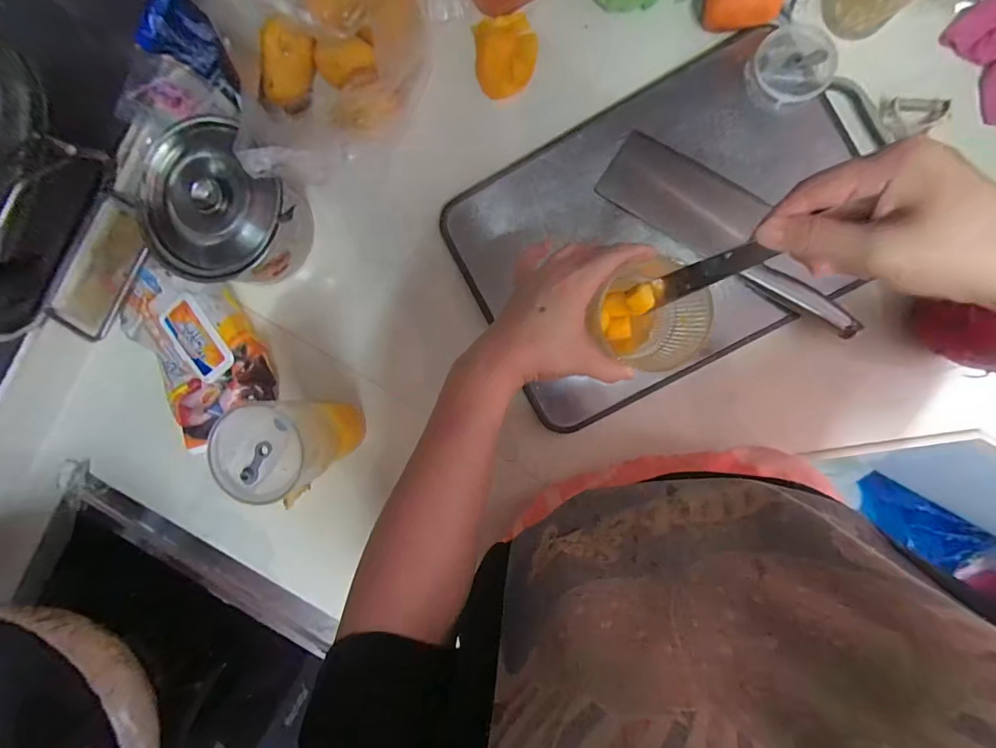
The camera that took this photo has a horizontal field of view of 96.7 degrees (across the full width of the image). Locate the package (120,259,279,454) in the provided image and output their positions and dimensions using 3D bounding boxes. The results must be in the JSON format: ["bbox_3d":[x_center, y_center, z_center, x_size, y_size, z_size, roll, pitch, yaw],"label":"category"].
[{"bbox_3d":[-0.357,-0.027,0.523,0.131,0.051,0.192,-36,87,5],"label":"package"}]

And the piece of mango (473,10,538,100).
[{"bbox_3d":[0.010,-0.368,0.514,0.071,0.024,0.079,-5,90,5],"label":"piece of mango"}]

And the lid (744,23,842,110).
[{"bbox_3d":[0.312,-0.333,0.476,0.089,0.015,0.079,-11,89,5],"label":"lid"}]

